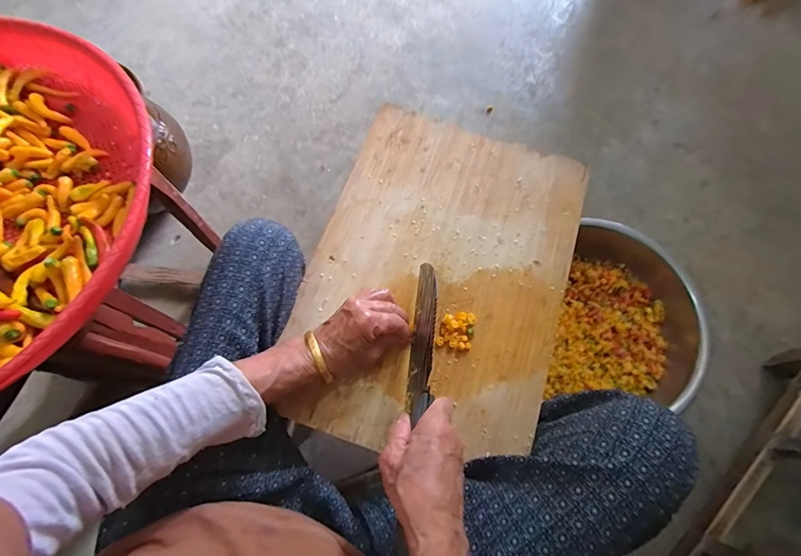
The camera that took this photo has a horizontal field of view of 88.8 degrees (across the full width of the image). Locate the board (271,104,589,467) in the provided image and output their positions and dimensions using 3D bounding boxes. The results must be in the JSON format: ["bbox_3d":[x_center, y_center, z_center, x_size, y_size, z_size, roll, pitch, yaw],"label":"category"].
[{"bbox_3d":[0.055,-0.008,0.519,0.309,0.023,0.436,18,73,5],"label":"board"}]

